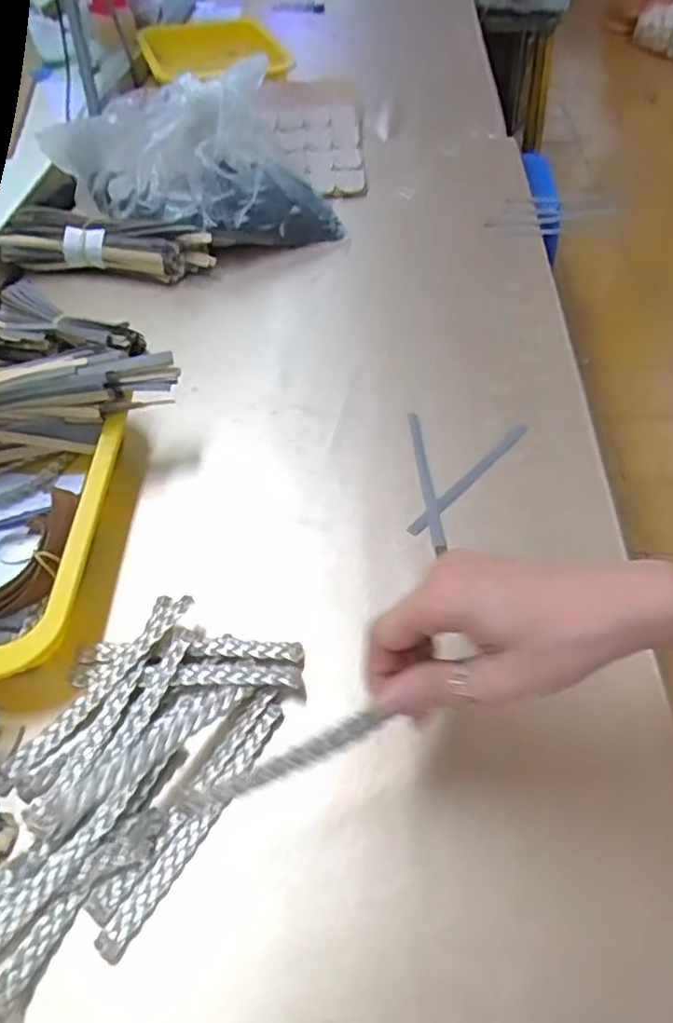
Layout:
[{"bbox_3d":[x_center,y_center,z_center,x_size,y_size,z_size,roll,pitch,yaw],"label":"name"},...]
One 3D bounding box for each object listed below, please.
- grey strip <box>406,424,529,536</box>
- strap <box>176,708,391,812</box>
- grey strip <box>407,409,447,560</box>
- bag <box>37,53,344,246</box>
[{"bbox_3d":[0.097,-0.025,0.479,0.011,0.005,0.131,28,57,37],"label":"grey strip"},{"bbox_3d":[-0.024,0.112,0.298,0.099,0.007,0.010,-22,53,-5],"label":"strap"},{"bbox_3d":[0.063,-0.024,0.478,0.009,0.004,0.133,-3,50,-3],"label":"grey strip"},{"bbox_3d":[-0.148,-0.355,0.680,0.260,0.124,0.174,-14,52,-9],"label":"bag"}]

